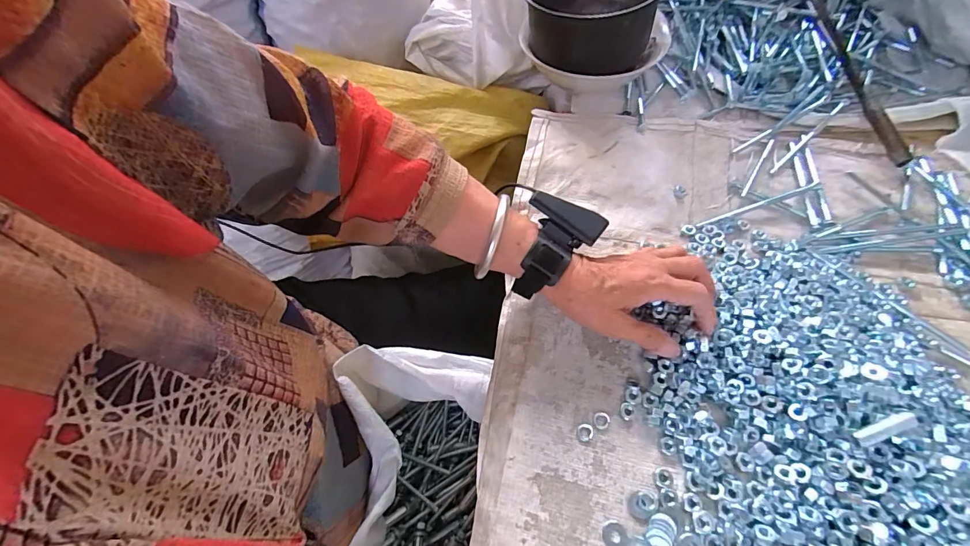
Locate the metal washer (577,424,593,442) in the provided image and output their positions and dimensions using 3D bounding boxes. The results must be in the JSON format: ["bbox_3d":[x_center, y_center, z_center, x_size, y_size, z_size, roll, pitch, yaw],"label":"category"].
[{"bbox_3d":[0.084,0.134,0.349,0.012,0.004,0.014,9,60,11],"label":"metal washer"}]

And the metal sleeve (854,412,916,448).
[{"bbox_3d":[0.287,0.113,0.302,0.046,0.011,0.010,-19,59,-6],"label":"metal sleeve"}]

